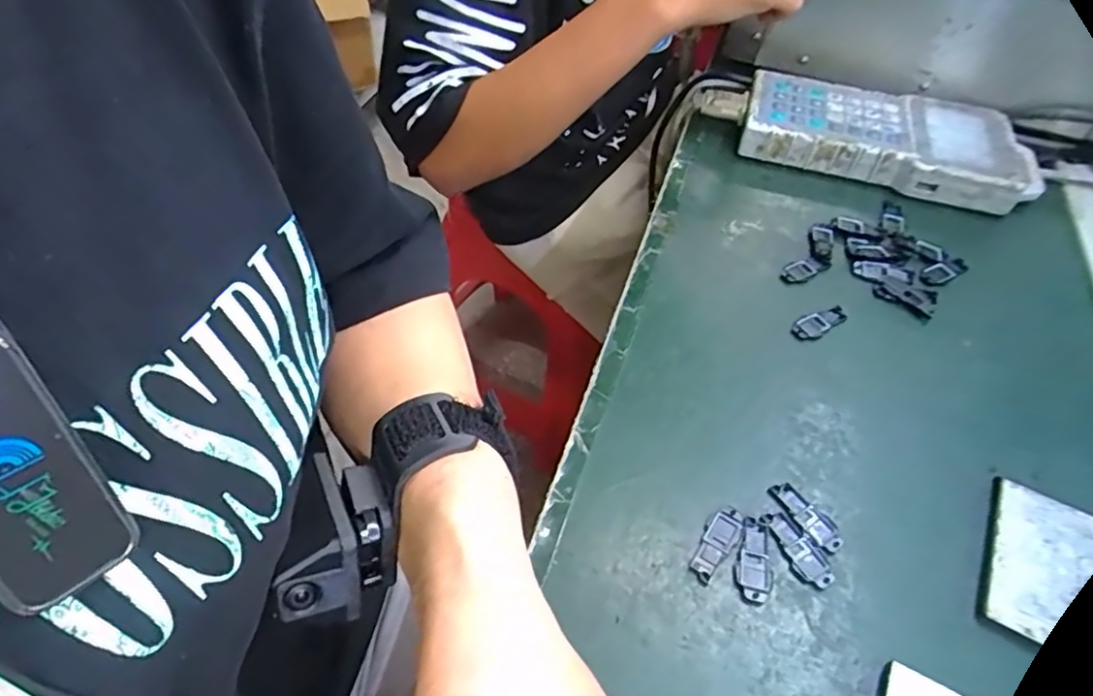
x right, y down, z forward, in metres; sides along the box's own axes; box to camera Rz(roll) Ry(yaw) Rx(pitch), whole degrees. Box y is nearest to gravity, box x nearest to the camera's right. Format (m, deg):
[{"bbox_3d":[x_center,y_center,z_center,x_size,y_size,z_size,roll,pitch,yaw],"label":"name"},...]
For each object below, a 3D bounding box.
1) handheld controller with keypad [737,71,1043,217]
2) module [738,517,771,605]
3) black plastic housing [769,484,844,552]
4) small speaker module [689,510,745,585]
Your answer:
[{"bbox_3d":[0.273,-0.171,0.509,0.221,0.035,0.105,18,51,11],"label":"handheld controller with keypad"},{"bbox_3d":[0.098,0.100,0.298,0.014,0.004,0.039,12,50,6],"label":"module"},{"bbox_3d":[0.129,0.082,0.313,0.015,0.004,0.039,-26,56,-23],"label":"black plastic housing"},{"bbox_3d":[0.081,0.093,0.303,0.015,0.004,0.040,33,55,22],"label":"small speaker module"}]

